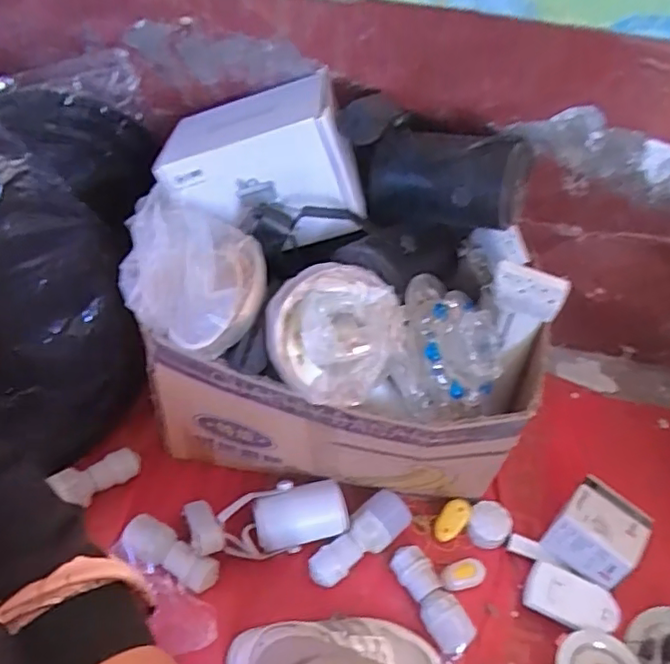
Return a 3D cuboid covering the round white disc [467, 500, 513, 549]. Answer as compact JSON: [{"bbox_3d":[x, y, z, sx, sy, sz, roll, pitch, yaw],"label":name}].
[{"bbox_3d":[0.207,0.259,0.801,0.055,0.028,0.056,2,53,-3],"label":"round white disc"}]

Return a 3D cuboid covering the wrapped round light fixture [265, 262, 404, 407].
[{"bbox_3d":[0.001,0.003,0.599,0.114,0.093,0.110,2,53,-3],"label":"wrapped round light fixture"}]

